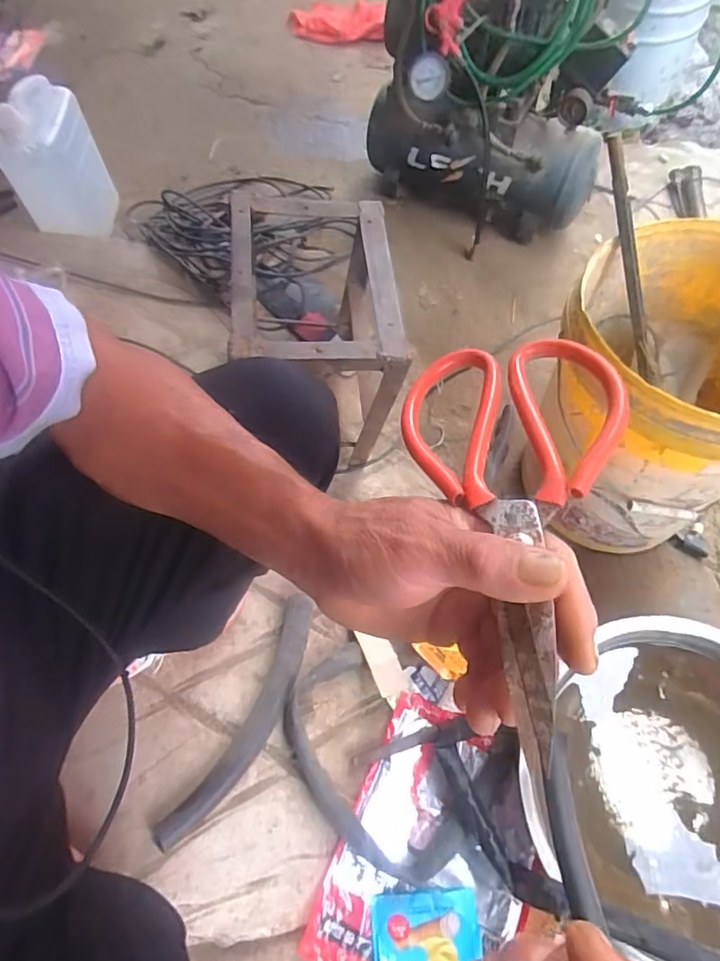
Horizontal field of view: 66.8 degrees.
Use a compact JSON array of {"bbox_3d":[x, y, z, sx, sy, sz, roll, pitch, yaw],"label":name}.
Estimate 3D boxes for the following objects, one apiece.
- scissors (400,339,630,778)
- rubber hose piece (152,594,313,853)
[{"bbox_3d":[0.070,0.010,0.243,0.101,0.026,0.194,2,57,5],"label":"scissors"},{"bbox_3d":[-0.136,0.290,0.682,0.064,0.058,0.319,22,68,13],"label":"rubber hose piece"}]

